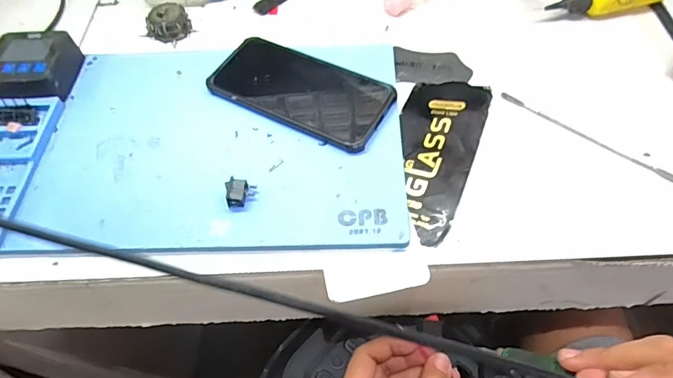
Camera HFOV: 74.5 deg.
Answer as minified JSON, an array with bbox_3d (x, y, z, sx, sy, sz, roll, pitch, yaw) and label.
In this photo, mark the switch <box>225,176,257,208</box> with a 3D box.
[{"bbox_3d":[-0.075,0.003,0.347,0.020,0.017,0.019,0,57,3],"label":"switch"}]

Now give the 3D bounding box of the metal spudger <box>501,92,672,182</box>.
[{"bbox_3d":[0.213,-0.044,0.371,0.161,0.004,0.008,33,64,22],"label":"metal spudger"}]

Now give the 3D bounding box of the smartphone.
[{"bbox_3d":[-0.034,-0.091,0.402,0.165,0.016,0.080,25,61,17],"label":"smartphone"}]

